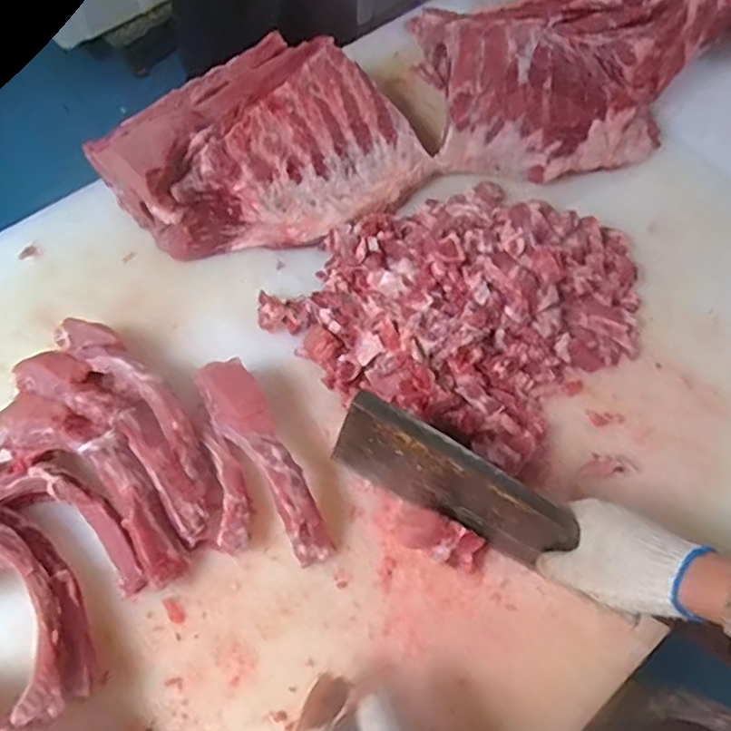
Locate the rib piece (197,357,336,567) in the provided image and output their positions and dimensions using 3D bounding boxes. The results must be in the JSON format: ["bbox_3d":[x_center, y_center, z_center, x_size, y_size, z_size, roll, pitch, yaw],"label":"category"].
[{"bbox_3d":[-0.097,0.090,0.583,0.051,0.063,0.211,-28,70,-15],"label":"rib piece"}]

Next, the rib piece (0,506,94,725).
[{"bbox_3d":[-0.309,0.191,0.508,0.215,0.094,0.106,29,67,10],"label":"rib piece"}]

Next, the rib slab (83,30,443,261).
[{"bbox_3d":[-0.128,-0.260,0.722,0.298,0.106,0.307,42,70,15],"label":"rib slab"}]

